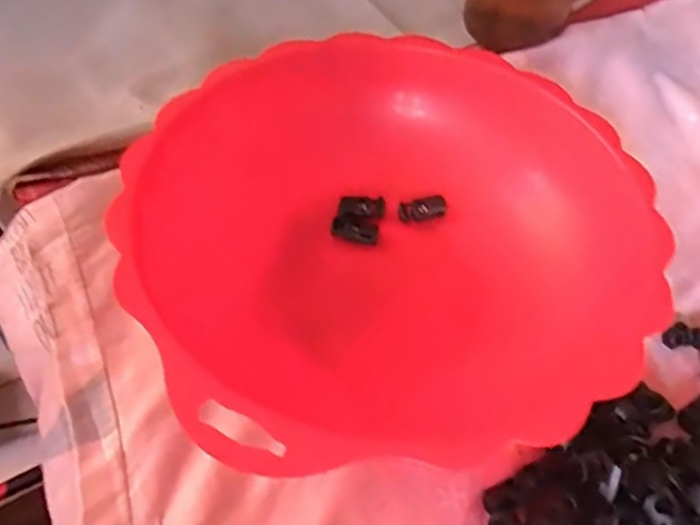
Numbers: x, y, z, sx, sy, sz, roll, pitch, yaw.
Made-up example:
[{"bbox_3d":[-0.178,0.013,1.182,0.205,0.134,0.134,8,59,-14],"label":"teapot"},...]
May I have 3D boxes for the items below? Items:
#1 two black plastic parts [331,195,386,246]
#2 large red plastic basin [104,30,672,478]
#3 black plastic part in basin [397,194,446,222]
[{"bbox_3d":[0.005,-0.027,0.383,0.026,0.006,0.035,13,52,5],"label":"two black plastic parts"},{"bbox_3d":[0.020,-0.010,0.330,0.234,0.067,0.235,2,52,-3],"label":"large red plastic basin"},{"bbox_3d":[0.042,-0.031,0.390,0.027,0.007,0.012,-12,53,2],"label":"black plastic part in basin"}]

